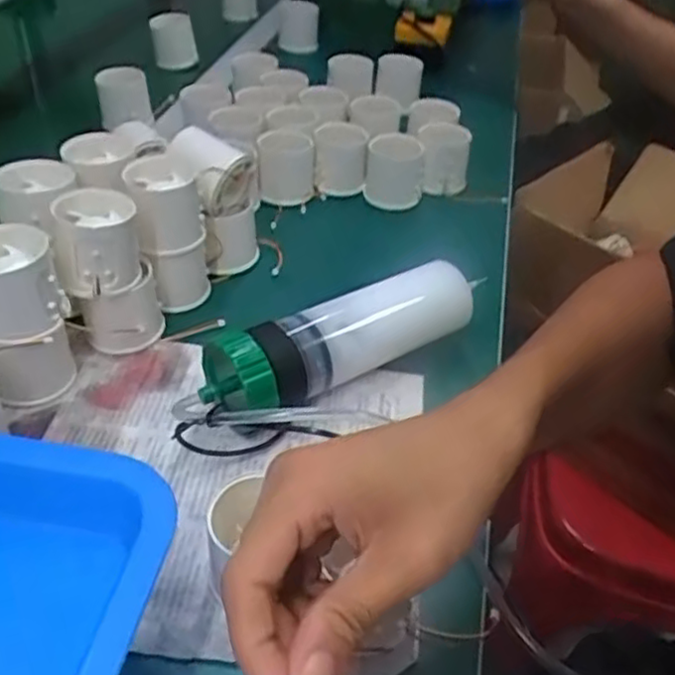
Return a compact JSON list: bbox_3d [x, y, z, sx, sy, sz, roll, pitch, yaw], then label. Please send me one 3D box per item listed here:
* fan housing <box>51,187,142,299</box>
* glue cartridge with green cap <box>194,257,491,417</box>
[{"bbox_3d":[-0.154,-0.063,0.455,0.052,0.049,0.052,-15,43,-20],"label":"fan housing"},{"bbox_3d":[0.008,0.000,0.479,0.212,0.056,0.058,-25,47,-29],"label":"glue cartridge with green cap"}]

